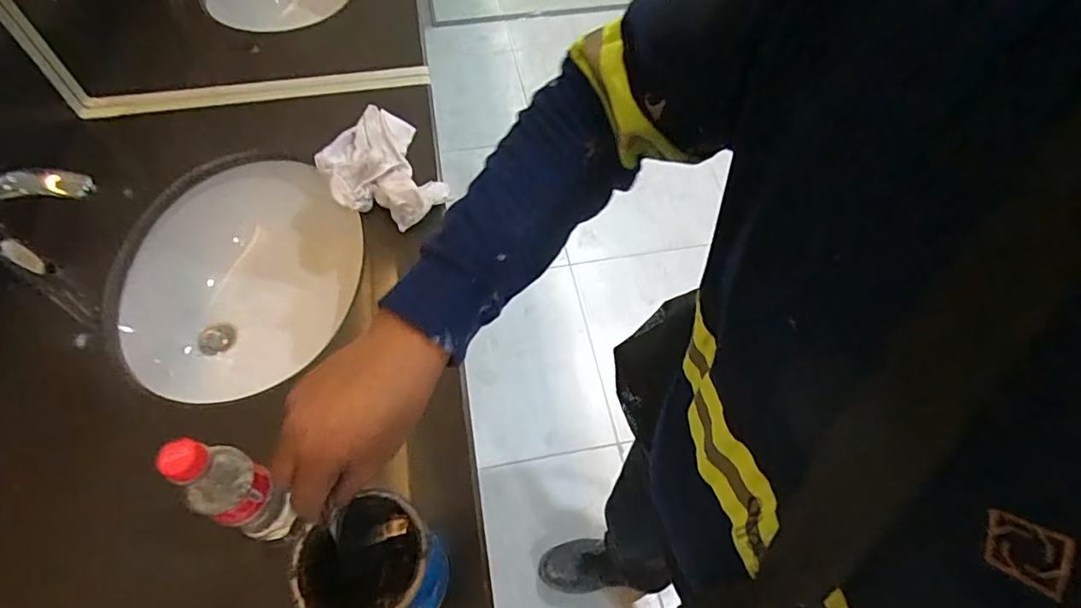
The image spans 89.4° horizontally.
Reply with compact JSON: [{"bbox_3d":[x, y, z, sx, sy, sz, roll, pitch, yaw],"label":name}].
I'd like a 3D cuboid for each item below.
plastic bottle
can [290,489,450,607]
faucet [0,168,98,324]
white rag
[{"bbox_3d":[-0.268,0.164,0.480,0.059,0.183,0.053,26,60,16],"label":"plastic bottle"},{"bbox_3d":[-0.141,0.235,0.480,0.103,0.122,0.104,0,56,0],"label":"can"},{"bbox_3d":[-0.583,-0.066,0.678,0.154,0.206,0.068,-4,57,-3],"label":"faucet"},{"bbox_3d":[-0.243,-0.212,0.827,0.164,0.050,0.248,-25,60,-16],"label":"white rag"}]

